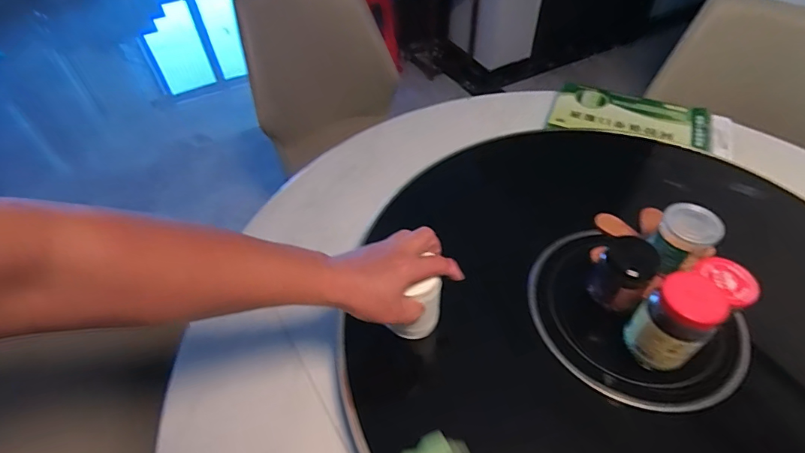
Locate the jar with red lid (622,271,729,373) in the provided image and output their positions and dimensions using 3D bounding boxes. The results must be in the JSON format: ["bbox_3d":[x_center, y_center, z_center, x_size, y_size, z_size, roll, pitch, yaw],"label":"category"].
[{"bbox_3d":[0.310,0.110,0.509,0.066,0.110,0.074,-32,56,-23],"label":"jar with red lid"}]

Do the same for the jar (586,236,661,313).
[{"bbox_3d":[0.287,0.061,0.576,0.061,0.079,0.062,-1,49,1],"label":"jar"}]

